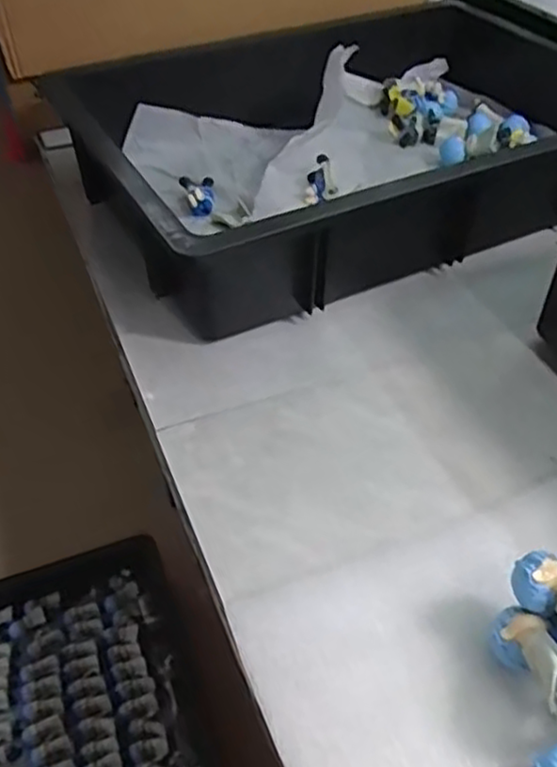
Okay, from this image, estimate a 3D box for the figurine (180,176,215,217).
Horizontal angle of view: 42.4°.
[{"bbox_3d":[-0.069,-0.163,0.616,0.028,0.017,0.045,-4,44,-6],"label":"figurine"}]

